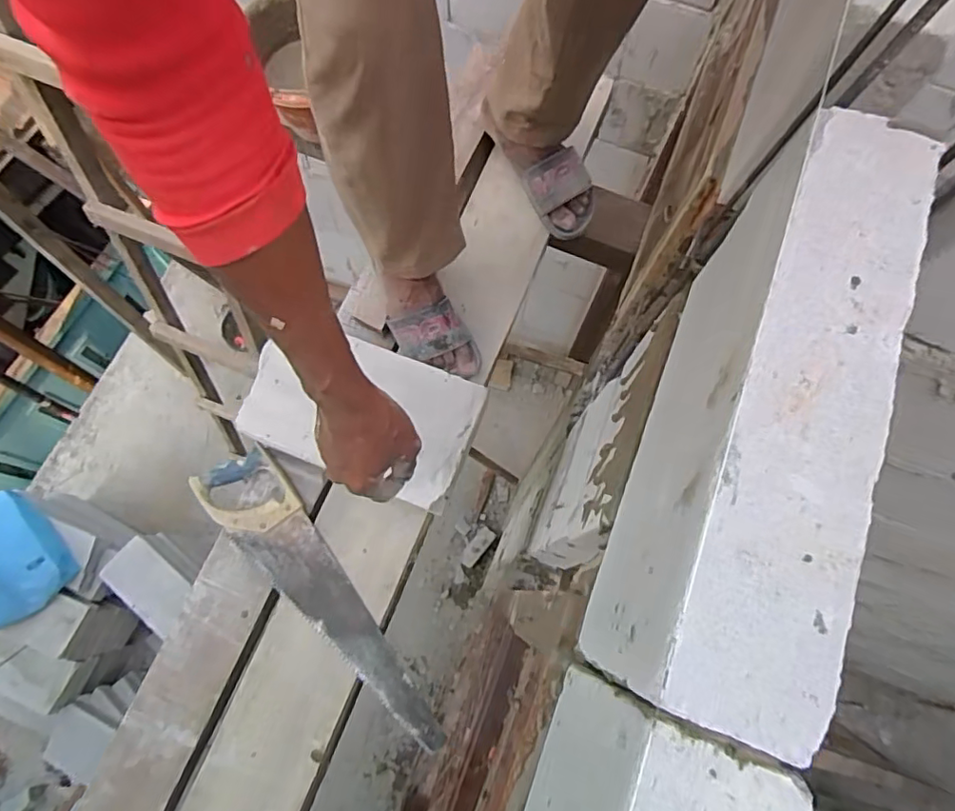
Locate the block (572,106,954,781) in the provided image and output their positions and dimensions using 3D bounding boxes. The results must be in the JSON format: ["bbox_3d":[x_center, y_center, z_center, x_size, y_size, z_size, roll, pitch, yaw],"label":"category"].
[{"bbox_3d":[0.166,0.017,0.369,0.071,0.185,0.332,21,73,5],"label":"block"}]

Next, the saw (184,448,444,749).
[{"bbox_3d":[-0.230,0.280,0.847,0.123,0.041,0.523,-39,77,-13],"label":"saw"}]

